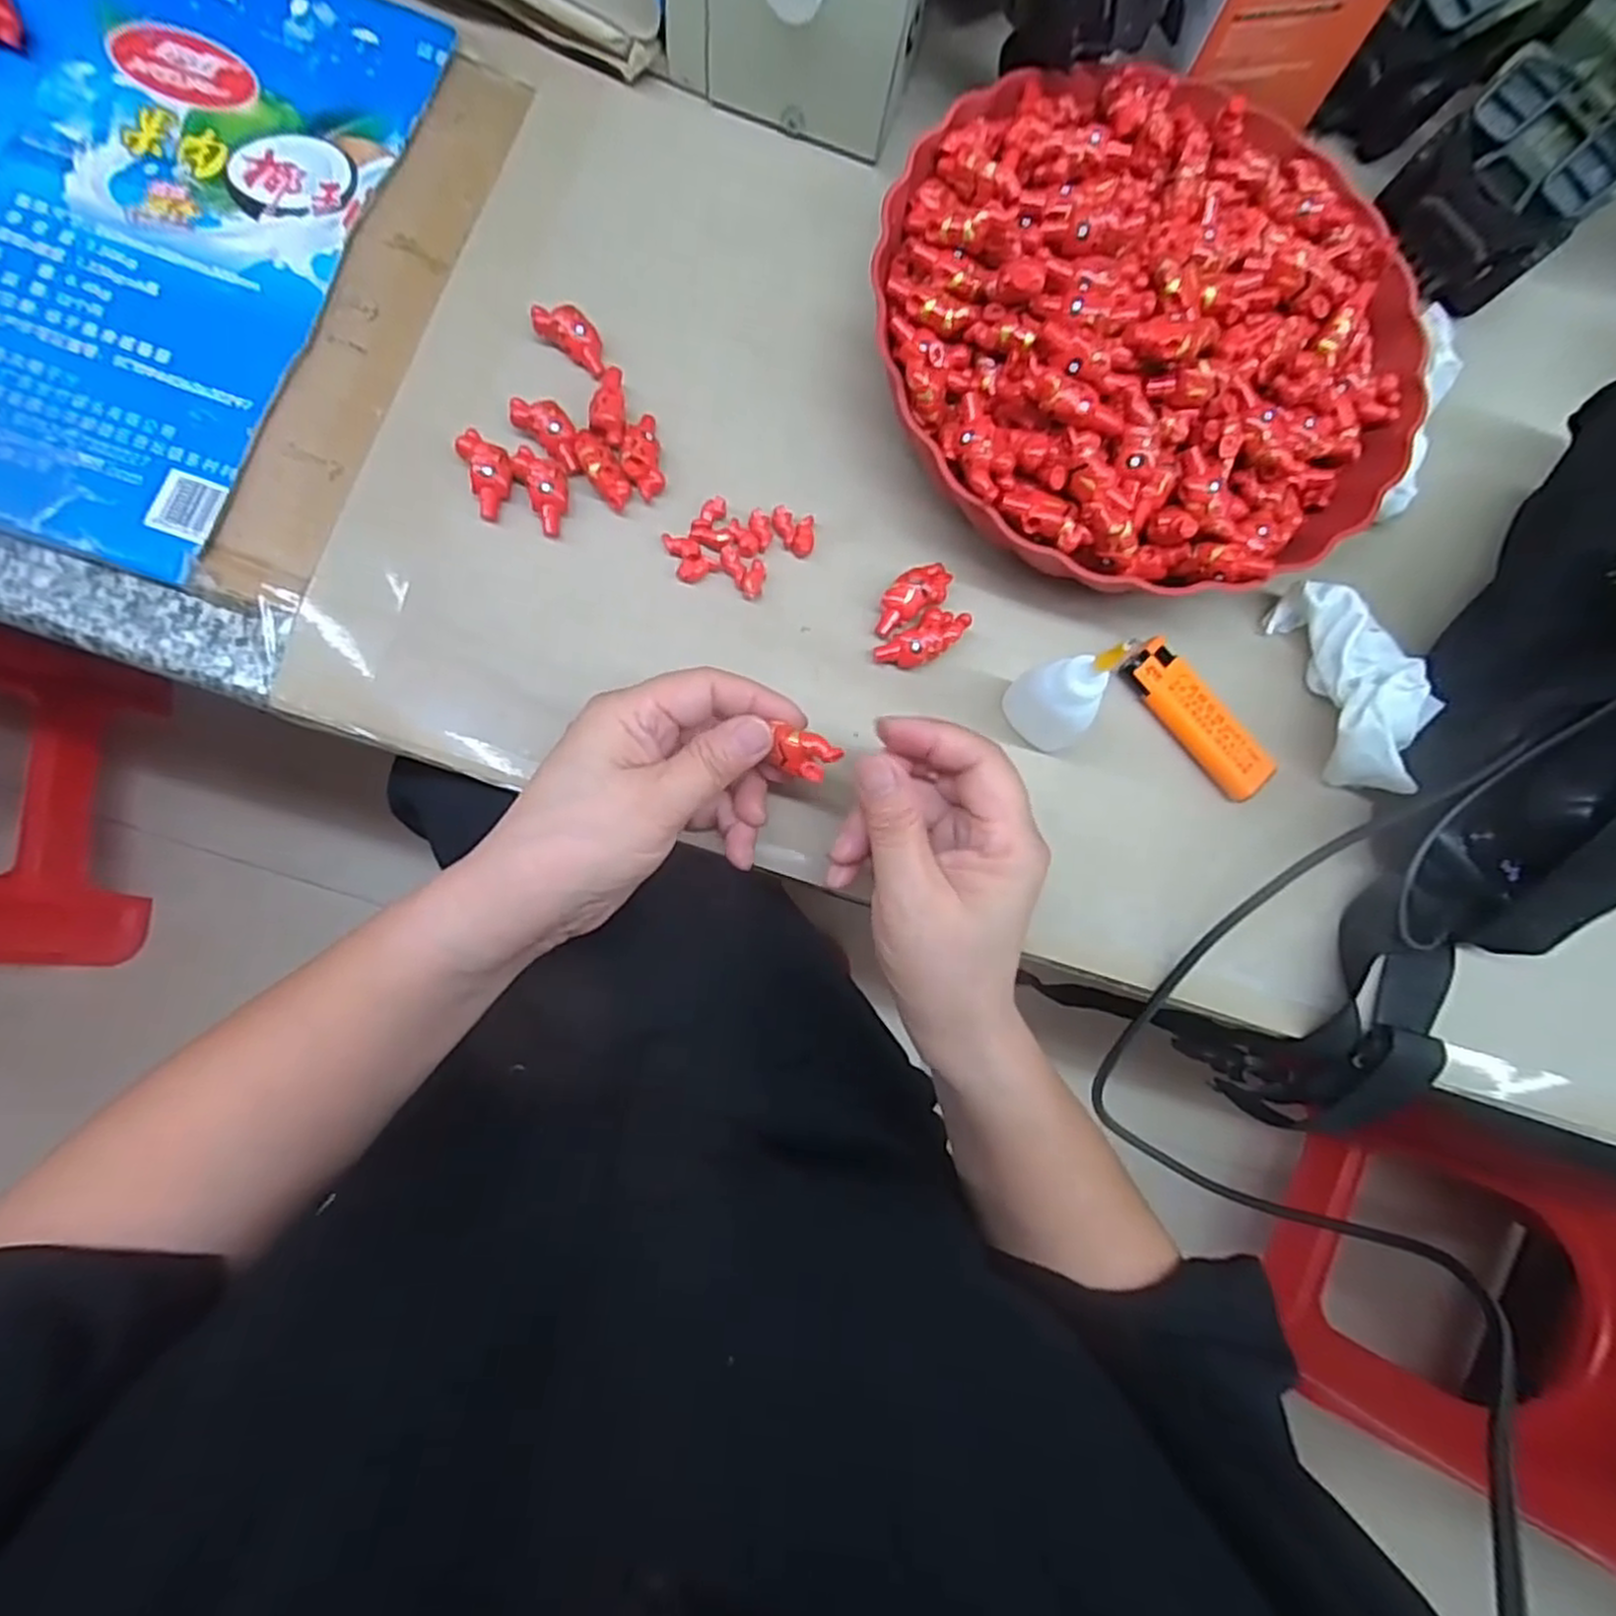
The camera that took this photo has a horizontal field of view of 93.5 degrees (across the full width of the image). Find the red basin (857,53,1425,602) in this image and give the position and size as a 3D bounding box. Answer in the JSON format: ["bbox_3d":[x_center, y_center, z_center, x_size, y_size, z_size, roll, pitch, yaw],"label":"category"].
[{"bbox_3d":[0.150,-0.211,0.317,0.239,0.067,0.235,1,81,-6],"label":"red basin"}]

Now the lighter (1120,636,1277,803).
[{"bbox_3d":[0.173,-0.039,0.337,0.025,0.008,0.080,-40,87,-10],"label":"lighter"}]

